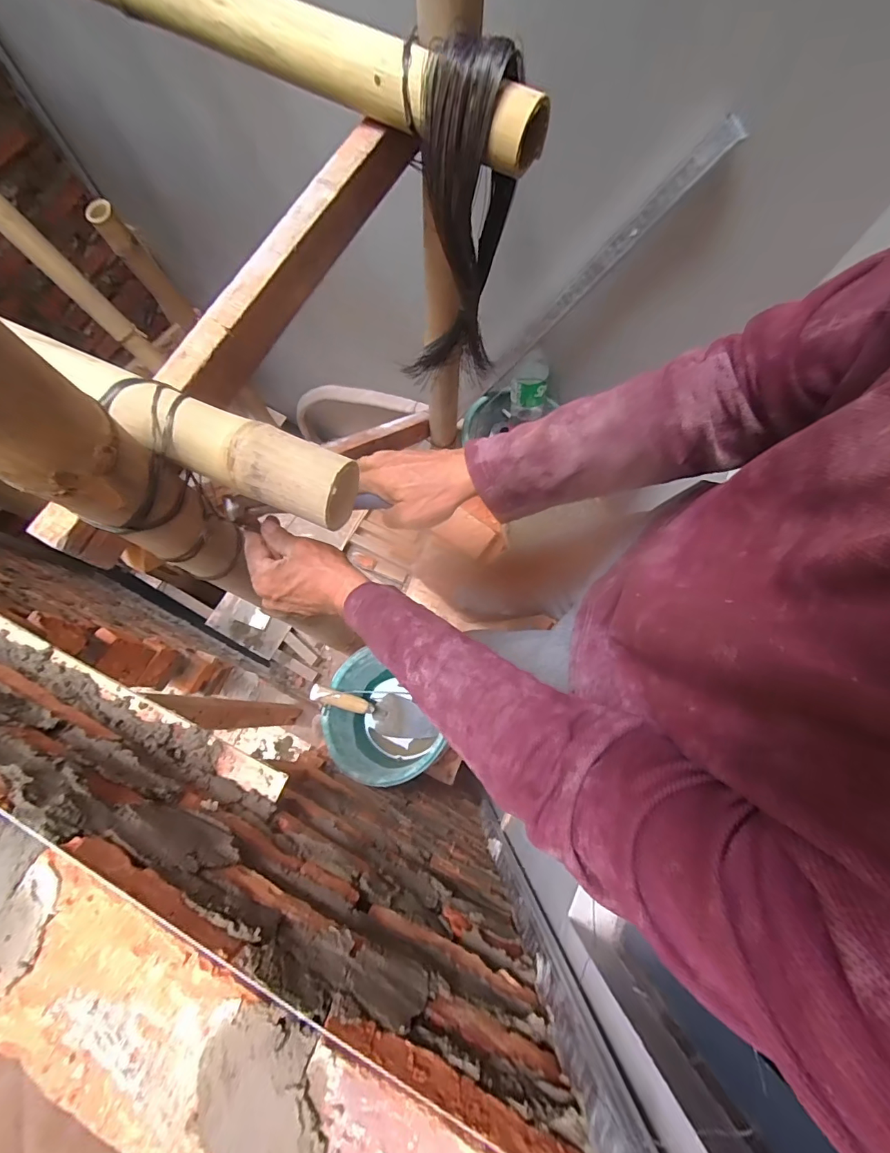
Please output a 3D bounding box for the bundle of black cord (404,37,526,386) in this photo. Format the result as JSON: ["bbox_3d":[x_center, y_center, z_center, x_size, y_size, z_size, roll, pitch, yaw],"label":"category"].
[{"bbox_3d":[0.014,-0.427,0.621,0.109,0.428,0.105,30,76,8],"label":"bundle of black cord"}]

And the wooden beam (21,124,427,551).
[{"bbox_3d":[-0.203,-0.271,0.467,0.058,0.055,0.568,29,76,7],"label":"wooden beam"}]

